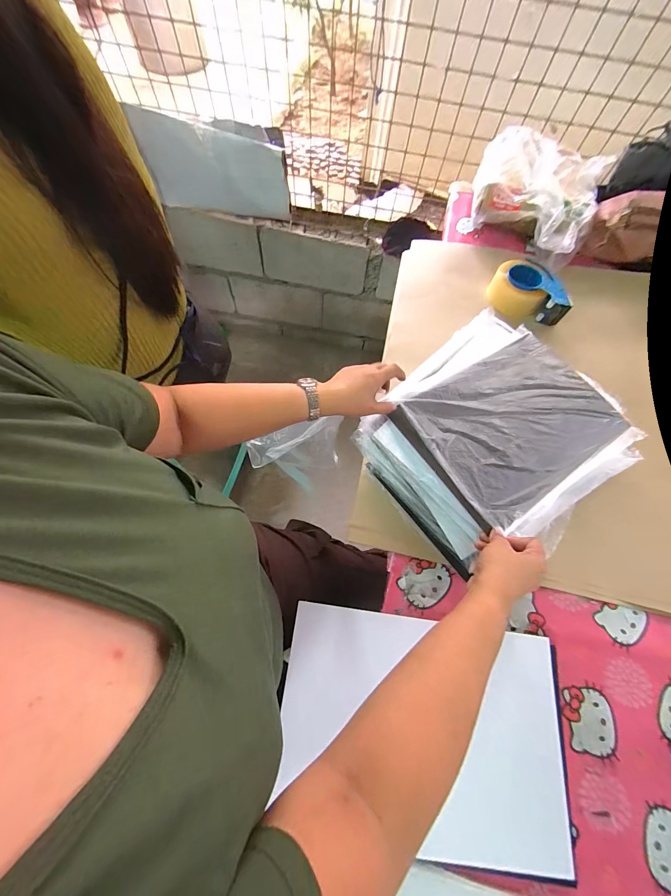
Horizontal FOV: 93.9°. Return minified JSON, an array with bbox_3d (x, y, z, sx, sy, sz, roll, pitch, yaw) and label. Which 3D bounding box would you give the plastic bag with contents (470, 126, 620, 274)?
[{"bbox_3d":[0.489,-0.621,0.775,0.292,0.147,0.329,22,68,6],"label":"plastic bag with contents"}]

